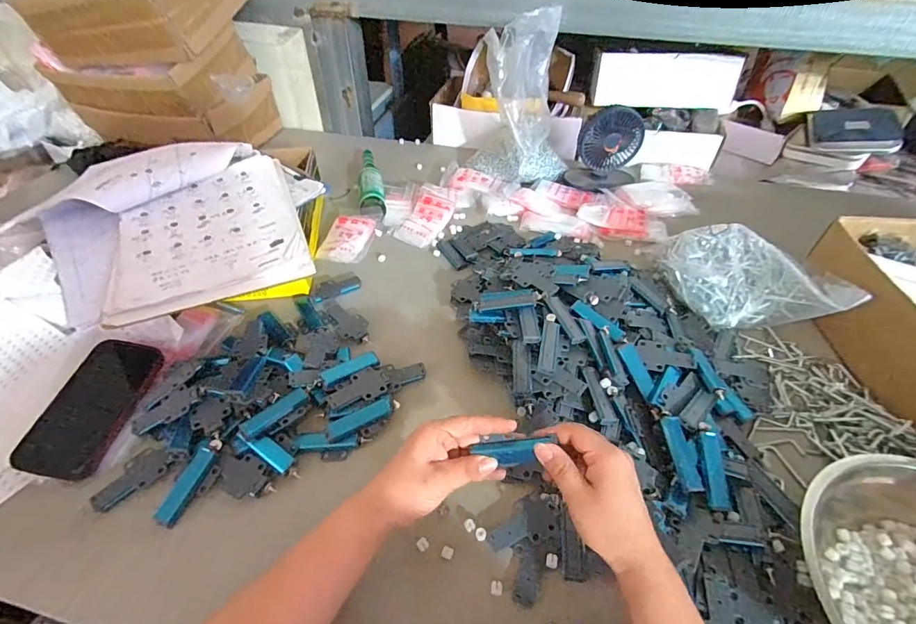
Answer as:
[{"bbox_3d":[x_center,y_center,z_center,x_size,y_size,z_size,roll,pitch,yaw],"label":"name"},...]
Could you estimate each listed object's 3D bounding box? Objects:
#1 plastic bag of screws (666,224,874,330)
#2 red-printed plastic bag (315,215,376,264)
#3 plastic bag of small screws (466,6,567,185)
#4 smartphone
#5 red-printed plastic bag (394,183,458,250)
[{"bbox_3d":[0.411,-0.049,0.619,0.219,0.092,0.144,23,50,21],"label":"plastic bag of screws"},{"bbox_3d":[-0.193,-0.131,0.751,0.079,0.022,0.108,9,46,8],"label":"red-printed plastic bag"},{"bbox_3d":[0.132,-0.409,0.838,0.153,0.275,0.153,-28,52,-25],"label":"plastic bag of small screws"},{"bbox_3d":[-0.424,0.107,0.500,0.084,0.008,0.163,15,53,-8],"label":"smartphone"},{"bbox_3d":[-0.055,-0.187,0.805,0.080,0.020,0.165,13,47,12],"label":"red-printed plastic bag"}]

